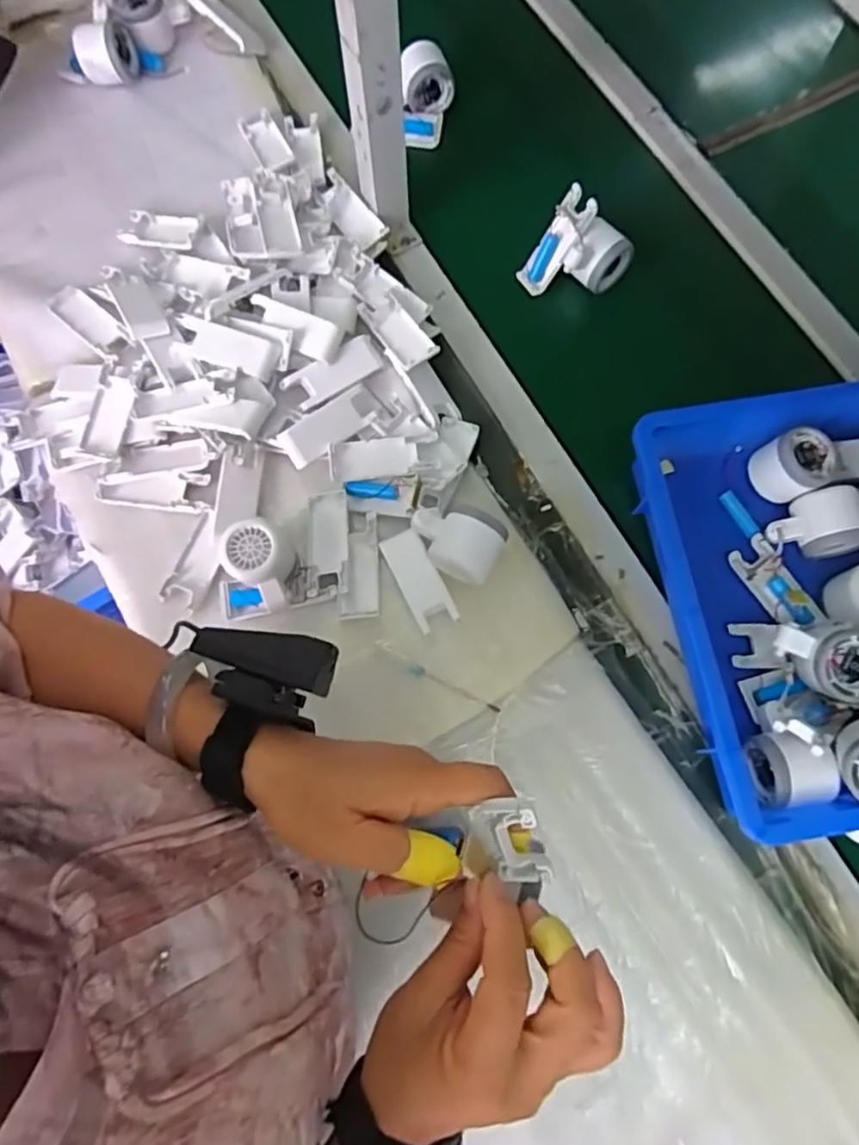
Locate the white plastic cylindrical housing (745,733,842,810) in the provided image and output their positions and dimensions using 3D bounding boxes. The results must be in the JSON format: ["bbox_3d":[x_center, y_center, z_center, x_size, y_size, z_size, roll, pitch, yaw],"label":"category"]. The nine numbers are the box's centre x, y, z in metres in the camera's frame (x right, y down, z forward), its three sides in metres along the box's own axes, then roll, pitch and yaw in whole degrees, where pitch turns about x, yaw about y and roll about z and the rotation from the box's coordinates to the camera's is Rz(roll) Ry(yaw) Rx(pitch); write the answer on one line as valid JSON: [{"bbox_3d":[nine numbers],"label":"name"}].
[{"bbox_3d":[0.290,0.160,0.532,0.047,0.060,0.056,-7,74,-2],"label":"white plastic cylindrical housing"}]

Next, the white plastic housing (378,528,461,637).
[{"bbox_3d":[-0.011,0.006,0.608,0.037,0.010,0.096,-27,75,-7],"label":"white plastic housing"}]

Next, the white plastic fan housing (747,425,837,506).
[{"bbox_3d":[0.343,-0.101,0.617,0.059,0.048,0.056,0,73,0],"label":"white plastic fan housing"}]

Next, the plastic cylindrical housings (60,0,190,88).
[{"bbox_3d":[-0.365,-0.640,0.788,0.159,0.051,0.087,-14,74,-4],"label":"plastic cylindrical housings"}]

